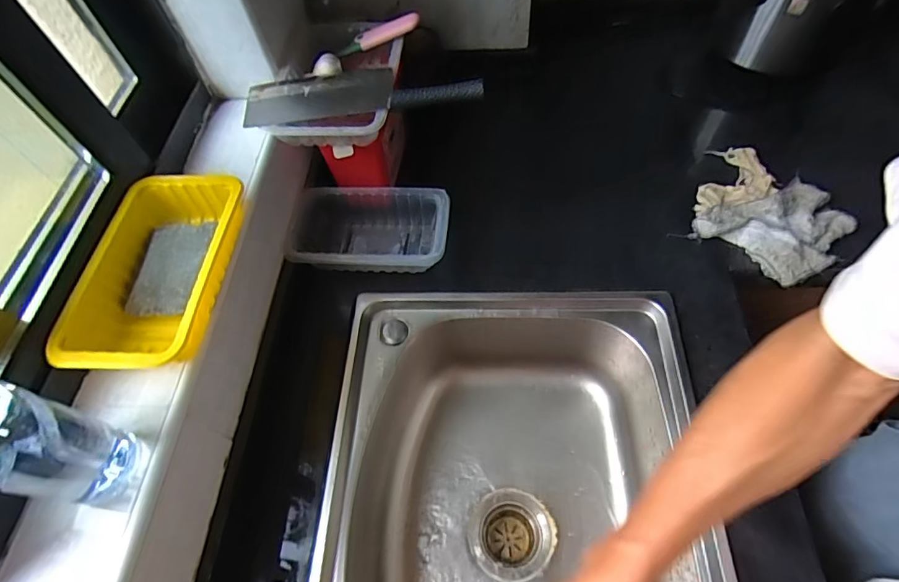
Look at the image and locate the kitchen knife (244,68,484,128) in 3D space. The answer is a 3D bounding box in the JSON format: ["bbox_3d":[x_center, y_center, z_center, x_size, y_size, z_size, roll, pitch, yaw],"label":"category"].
[{"bbox_3d":[-0.109,-0.252,0.585,0.288,0.023,0.084,-5,58,1],"label":"kitchen knife"}]

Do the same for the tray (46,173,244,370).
[{"bbox_3d":[-0.291,-0.018,0.476,0.121,0.052,0.220,3,59,6],"label":"tray"}]

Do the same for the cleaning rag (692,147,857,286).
[{"bbox_3d":[0.448,-0.110,0.667,0.189,0.034,0.175,36,67,23],"label":"cleaning rag"}]

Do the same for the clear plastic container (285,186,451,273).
[{"bbox_3d":[-0.110,-0.078,0.672,0.216,0.068,0.126,2,59,5],"label":"clear plastic container"}]

